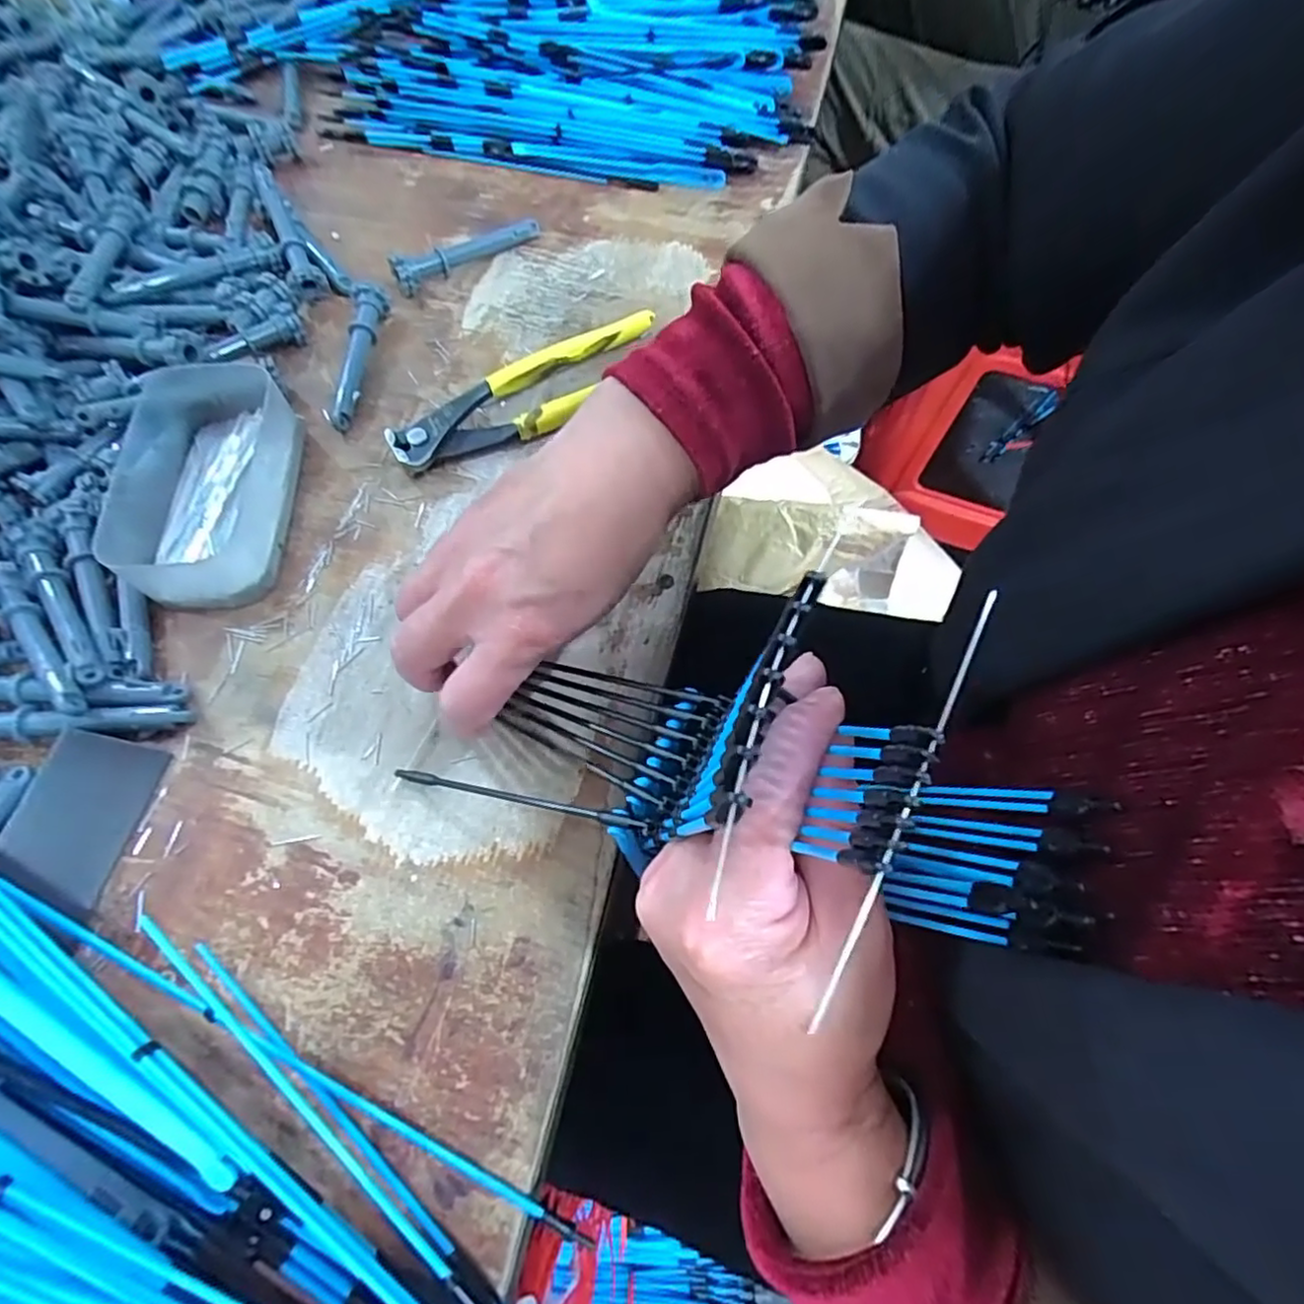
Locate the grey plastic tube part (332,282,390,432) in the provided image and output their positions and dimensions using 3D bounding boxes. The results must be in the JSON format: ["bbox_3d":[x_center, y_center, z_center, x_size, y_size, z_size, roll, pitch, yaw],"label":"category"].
[{"bbox_3d":[-0.163,-0.163,0.369,0.018,0.019,0.094,1,66,1],"label":"grey plastic tube part"}]

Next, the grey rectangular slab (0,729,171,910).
[{"bbox_3d":[-0.224,0.063,0.264,0.038,0.004,0.059,30,62,-33],"label":"grey rectangular slab"}]

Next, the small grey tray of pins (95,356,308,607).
[{"bbox_3d":[-0.220,-0.083,0.326,0.081,0.033,0.129,-5,66,-1],"label":"small grey tray of pins"}]

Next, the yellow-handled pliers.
[{"bbox_3d":[-0.063,-0.141,0.362,0.160,0.015,0.046,-27,68,-11],"label":"yellow-handled pliers"}]

